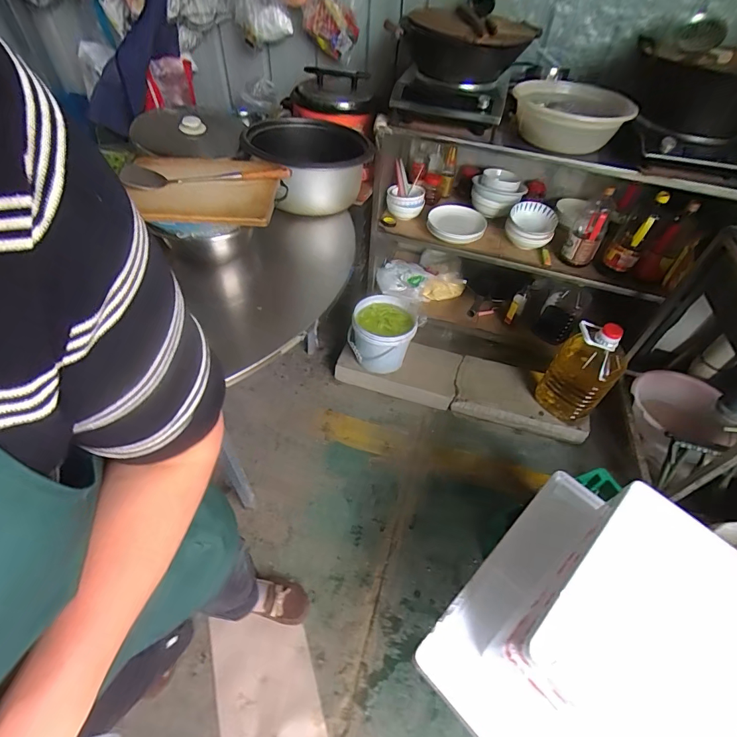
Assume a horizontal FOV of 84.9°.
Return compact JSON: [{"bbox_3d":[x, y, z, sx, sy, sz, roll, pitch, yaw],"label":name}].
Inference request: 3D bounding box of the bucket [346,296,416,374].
[{"bbox_3d":[0.051,-0.130,1.551,0.236,0.208,0.224,2,50,-3],"label":"bucket"}]

